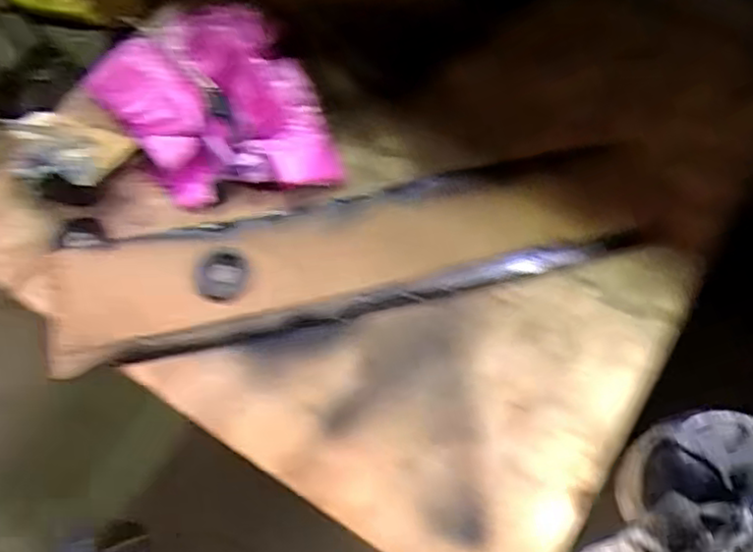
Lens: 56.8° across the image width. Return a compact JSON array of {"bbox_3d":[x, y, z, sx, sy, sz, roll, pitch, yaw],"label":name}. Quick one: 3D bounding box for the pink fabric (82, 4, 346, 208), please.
[{"bbox_3d":[-0.295,-0.320,1.315,0.348,0.101,0.520,-36,67,-14],"label":"pink fabric"}]

